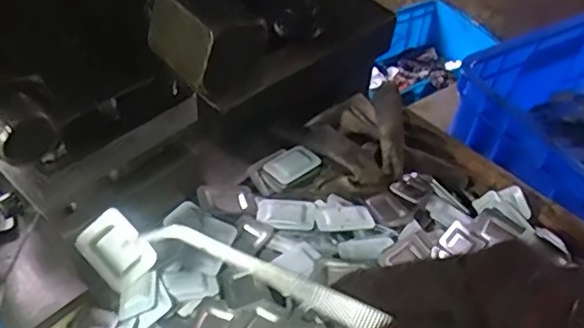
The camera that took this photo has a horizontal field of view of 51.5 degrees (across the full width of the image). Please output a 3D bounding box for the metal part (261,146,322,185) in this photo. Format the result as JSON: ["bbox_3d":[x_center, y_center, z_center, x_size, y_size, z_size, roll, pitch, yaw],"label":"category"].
[{"bbox_3d":[0.000,0.000,0.454,0.038,0.004,0.025,-32,58,-31],"label":"metal part"}]

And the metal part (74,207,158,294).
[{"bbox_3d":[-0.097,0.047,0.334,0.030,0.005,0.040,-40,88,-17],"label":"metal part"}]

